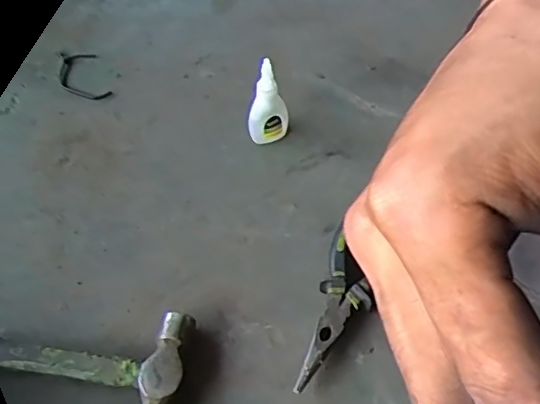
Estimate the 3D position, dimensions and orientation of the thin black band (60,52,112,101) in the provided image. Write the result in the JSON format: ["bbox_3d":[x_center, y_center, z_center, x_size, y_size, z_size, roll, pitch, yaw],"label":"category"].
[{"bbox_3d":[-0.183,-0.122,0.560,0.041,0.008,0.071,-20,56,-13],"label":"thin black band"}]

